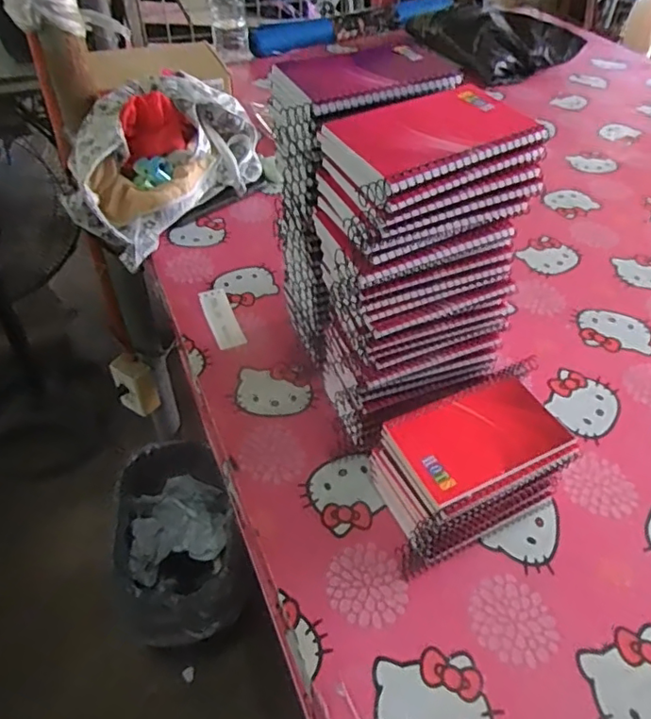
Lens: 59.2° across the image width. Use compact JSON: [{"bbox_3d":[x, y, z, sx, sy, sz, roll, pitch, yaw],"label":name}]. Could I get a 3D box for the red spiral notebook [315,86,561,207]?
[{"bbox_3d":[0.075,-0.155,0.394,0.140,0.015,0.088,-22,50,-21],"label":"red spiral notebook"}]

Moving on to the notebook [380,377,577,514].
[{"bbox_3d":[0.123,0.062,0.457,0.128,0.015,0.079,-19,49,-19],"label":"notebook"}]

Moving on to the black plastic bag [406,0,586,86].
[{"bbox_3d":[0.357,-0.745,1.302,0.238,0.094,0.358,-24,51,-22],"label":"black plastic bag"}]

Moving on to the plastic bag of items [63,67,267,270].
[{"bbox_3d":[-0.225,-0.299,0.828,0.173,0.140,0.294,32,54,27],"label":"plastic bag of items"}]

